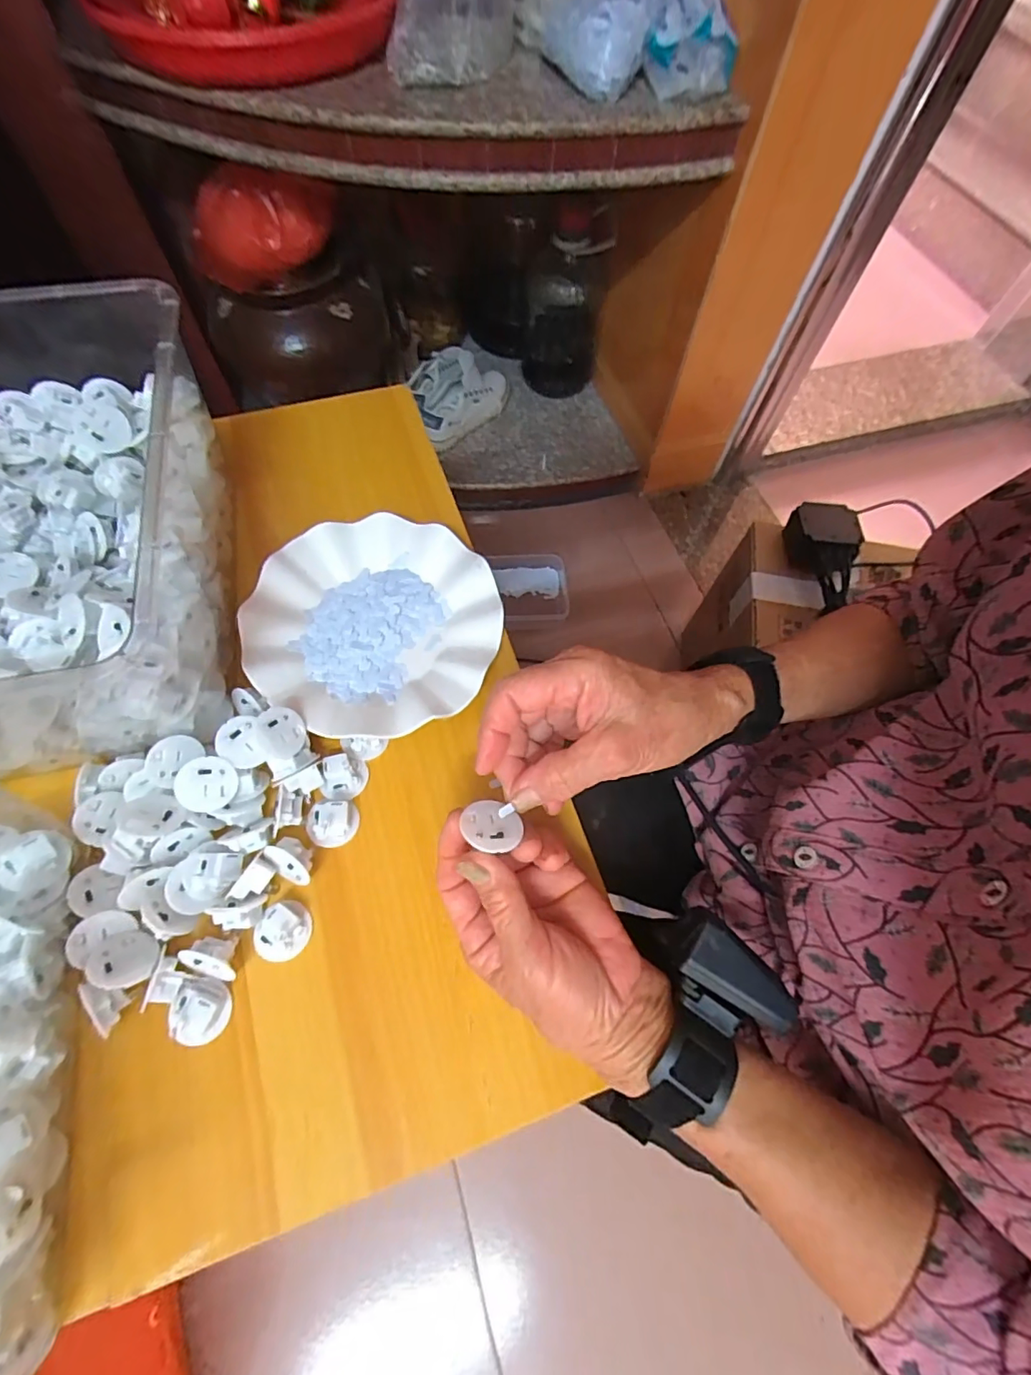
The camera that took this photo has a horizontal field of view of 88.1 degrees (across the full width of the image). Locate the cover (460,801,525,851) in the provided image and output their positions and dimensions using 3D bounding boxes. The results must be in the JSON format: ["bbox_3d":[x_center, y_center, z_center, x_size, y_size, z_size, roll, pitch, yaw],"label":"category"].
[{"bbox_3d":[-0.013,0.074,0.280,0.028,0.014,0.028,9,36,-4],"label":"cover"}]

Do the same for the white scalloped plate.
[{"bbox_3d":[-0.104,-0.050,0.399,0.179,0.022,0.179,1,66,-2],"label":"white scalloped plate"}]

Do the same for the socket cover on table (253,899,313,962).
[{"bbox_3d":[-0.138,0.144,0.315,0.029,0.016,0.033,10,66,2],"label":"socket cover on table"}]

